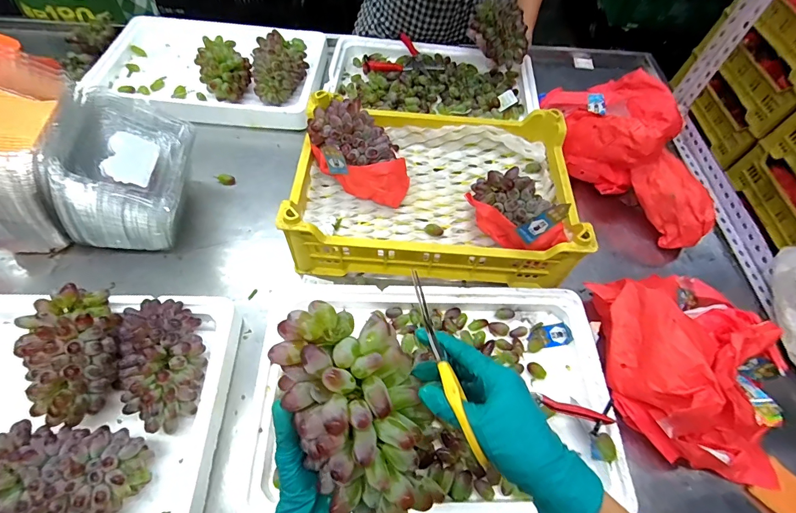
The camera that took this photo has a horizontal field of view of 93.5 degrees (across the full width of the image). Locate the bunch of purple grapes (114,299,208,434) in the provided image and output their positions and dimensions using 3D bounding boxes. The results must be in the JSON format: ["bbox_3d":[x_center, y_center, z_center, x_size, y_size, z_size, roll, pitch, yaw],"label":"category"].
[{"bbox_3d":[-0.305,0.129,0.477,0.098,0.065,0.166,-19,62,-15],"label":"bunch of purple grapes"}]

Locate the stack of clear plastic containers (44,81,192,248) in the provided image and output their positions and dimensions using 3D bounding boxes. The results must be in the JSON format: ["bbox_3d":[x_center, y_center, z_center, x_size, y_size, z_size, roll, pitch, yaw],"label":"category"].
[{"bbox_3d":[-0.432,-0.130,0.601,0.165,0.161,0.195,16,51,-28],"label":"stack of clear plastic containers"}]

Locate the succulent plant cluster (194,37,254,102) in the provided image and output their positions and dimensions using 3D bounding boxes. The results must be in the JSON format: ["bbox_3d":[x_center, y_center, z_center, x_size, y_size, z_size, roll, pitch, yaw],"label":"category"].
[{"bbox_3d":[-0.369,-0.398,0.803,0.105,0.085,0.129,-27,64,-18],"label":"succulent plant cluster"}]

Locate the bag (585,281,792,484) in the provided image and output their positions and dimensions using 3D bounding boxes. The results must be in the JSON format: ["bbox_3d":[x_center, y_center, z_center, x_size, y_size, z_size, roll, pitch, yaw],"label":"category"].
[{"bbox_3d":[0.400,0.153,0.513,0.190,0.142,0.254,1,59,-4],"label":"bag"}]

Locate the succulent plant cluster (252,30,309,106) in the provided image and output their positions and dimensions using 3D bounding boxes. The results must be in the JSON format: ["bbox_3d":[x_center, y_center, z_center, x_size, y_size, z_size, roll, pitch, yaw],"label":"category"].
[{"bbox_3d":[-0.258,-0.414,0.806,0.099,0.078,0.158,4,59,-1],"label":"succulent plant cluster"}]

